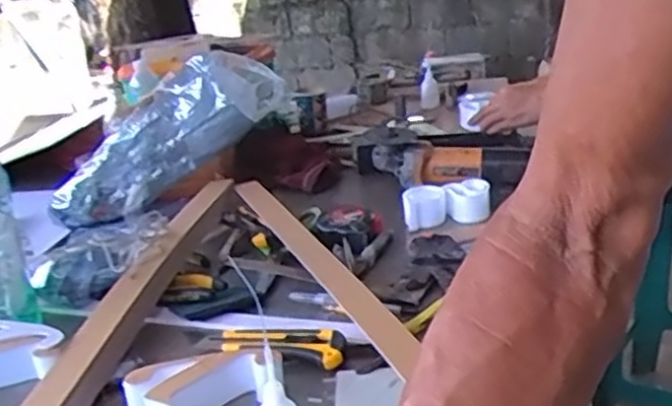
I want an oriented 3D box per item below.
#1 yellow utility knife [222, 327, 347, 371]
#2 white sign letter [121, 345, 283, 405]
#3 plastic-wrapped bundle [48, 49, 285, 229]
[{"bbox_3d":[-0.057,0.142,0.753,0.135,0.016,0.046,1,22,21],"label":"yellow utility knife"},{"bbox_3d":[-0.123,0.167,0.674,0.122,0.042,0.065,-20,23,-30],"label":"white sign letter"},{"bbox_3d":[-0.279,-0.104,1.200,0.397,0.137,0.127,-38,25,-5],"label":"plastic-wrapped bundle"}]

